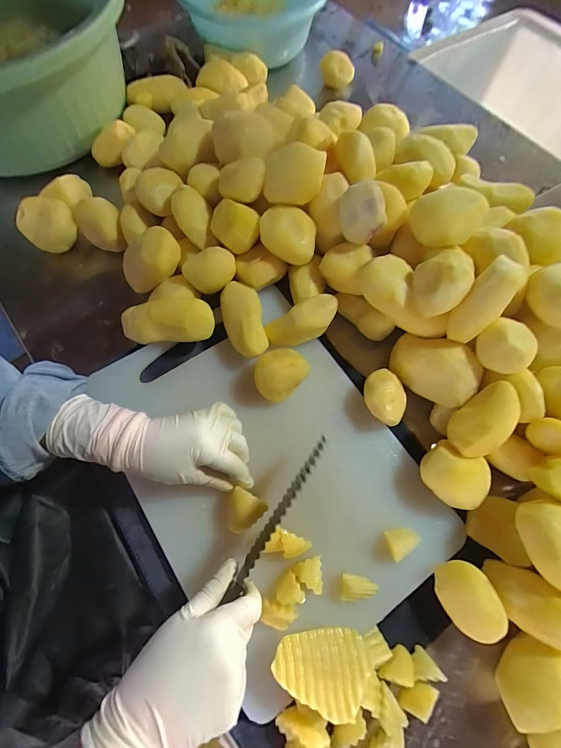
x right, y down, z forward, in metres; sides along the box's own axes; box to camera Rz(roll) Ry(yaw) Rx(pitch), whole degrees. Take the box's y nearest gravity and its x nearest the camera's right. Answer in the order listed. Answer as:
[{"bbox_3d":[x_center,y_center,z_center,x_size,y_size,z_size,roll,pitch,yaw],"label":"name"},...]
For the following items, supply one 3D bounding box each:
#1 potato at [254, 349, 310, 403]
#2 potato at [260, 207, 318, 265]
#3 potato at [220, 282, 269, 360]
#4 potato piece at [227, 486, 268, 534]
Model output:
[{"bbox_3d":[0.001,0.000,0.392,0.051,0.047,0.060,41,72,13],"label":"potato"},{"bbox_3d":[0.010,-0.174,0.420,0.068,0.041,0.051,14,68,3],"label":"potato"},{"bbox_3d":[-0.047,-0.066,0.416,0.046,0.047,0.102,-11,69,-7],"label":"potato"},{"bbox_3d":[-0.039,0.140,0.338,0.038,0.026,0.039,30,70,9],"label":"potato piece"}]

